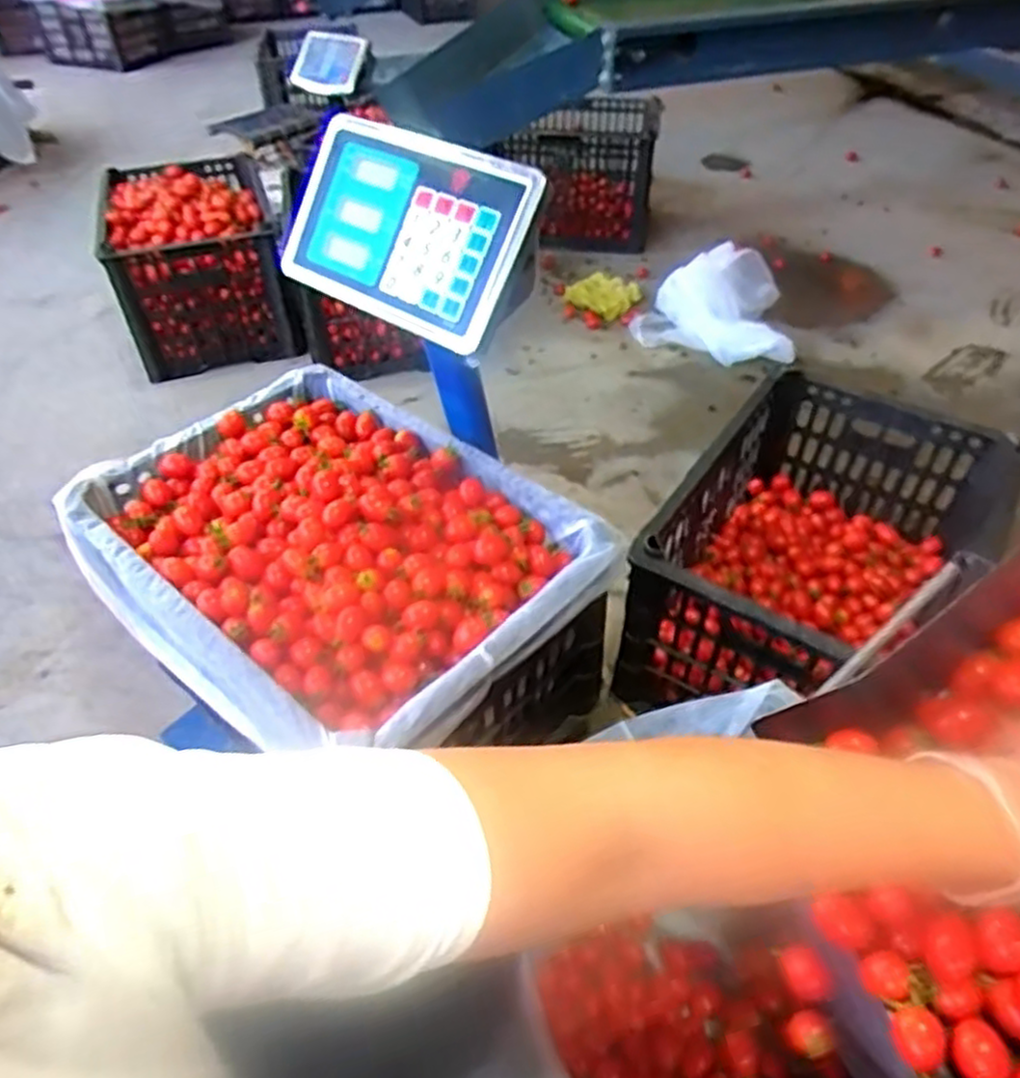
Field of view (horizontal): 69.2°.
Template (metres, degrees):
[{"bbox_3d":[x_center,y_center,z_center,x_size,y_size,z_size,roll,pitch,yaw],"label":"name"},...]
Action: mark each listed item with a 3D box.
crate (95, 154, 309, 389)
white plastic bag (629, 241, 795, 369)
[{"bbox_3d":[-0.695,-0.626,1.663,0.335,0.285,0.499,-16,47,-15],"label":"crate"},{"bbox_3d":[0.485,-0.535,1.660,0.363,0.135,0.271,22,49,21],"label":"white plastic bag"}]

